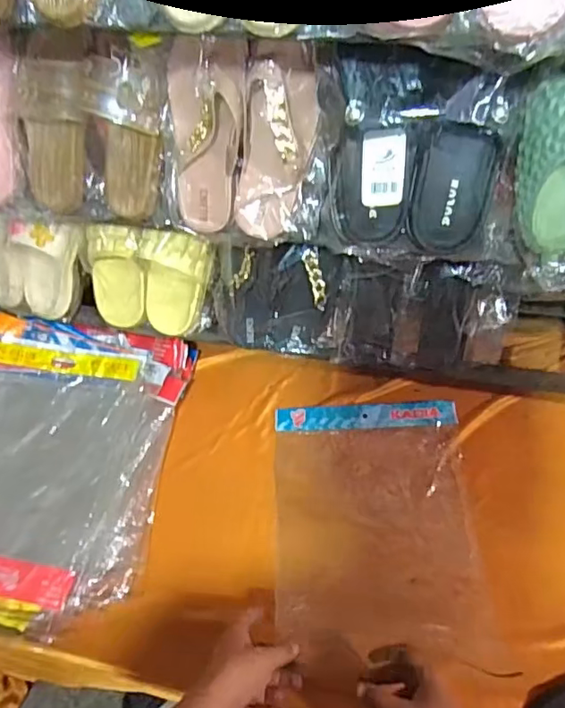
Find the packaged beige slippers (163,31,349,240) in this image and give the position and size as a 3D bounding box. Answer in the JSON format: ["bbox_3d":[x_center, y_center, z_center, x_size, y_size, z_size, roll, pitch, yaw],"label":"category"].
[{"bbox_3d":[-0.040,-0.238,0.623,0.214,0.209,0.047,14,27,14],"label":"packaged beige slippers"}]

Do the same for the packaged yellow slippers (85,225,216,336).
[{"bbox_3d":[-0.208,-0.114,0.851,0.199,0.177,0.080,4,27,7],"label":"packaged yellow slippers"}]

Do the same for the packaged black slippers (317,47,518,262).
[{"bbox_3d":[0.154,-0.202,0.583,0.214,0.215,0.080,5,30,7],"label":"packaged black slippers"}]

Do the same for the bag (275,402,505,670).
[{"bbox_3d":[0.135,0.242,0.810,0.286,0.025,0.369,-2,56,4],"label":"bag"}]

